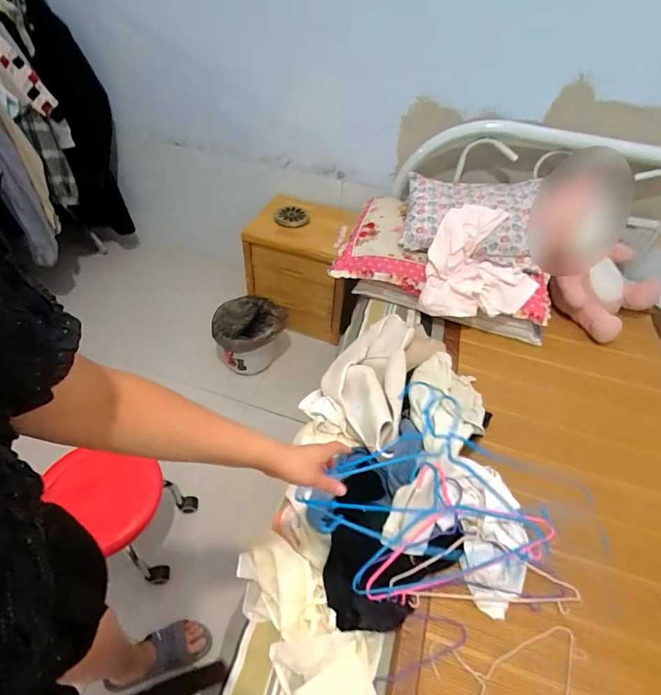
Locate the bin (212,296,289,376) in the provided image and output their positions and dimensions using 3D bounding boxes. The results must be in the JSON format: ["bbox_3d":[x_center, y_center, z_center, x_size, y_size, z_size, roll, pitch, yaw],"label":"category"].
[{"bbox_3d":[-0.334,-0.051,1.752,0.285,0.276,0.292,2,46,-3],"label":"bin"}]

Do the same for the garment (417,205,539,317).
[{"bbox_3d":[0.501,-0.264,1.361,0.338,0.277,0.267,18,47,12],"label":"garment"}]

